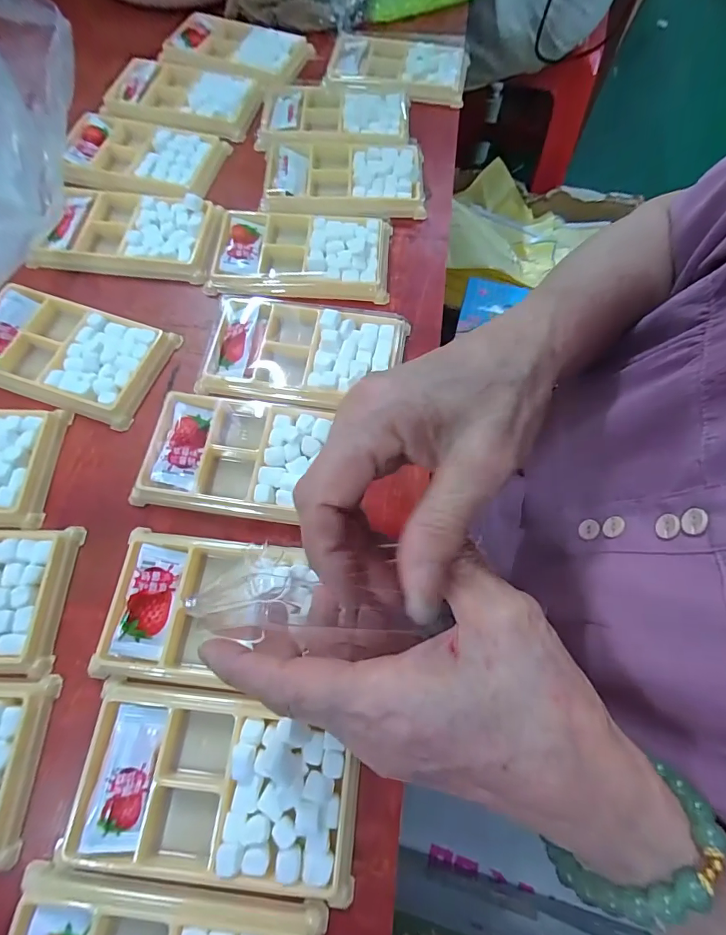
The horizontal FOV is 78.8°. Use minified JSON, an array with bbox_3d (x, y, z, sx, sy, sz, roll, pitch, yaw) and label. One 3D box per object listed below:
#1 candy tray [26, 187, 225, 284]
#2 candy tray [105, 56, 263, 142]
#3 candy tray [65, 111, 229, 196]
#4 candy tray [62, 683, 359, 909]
[{"bbox_3d":[-0.180,-0.185,0.349,0.133,0.024,0.076,5,68,1],"label":"candy tray"},{"bbox_3d":[-0.163,-0.342,0.407,0.129,0.020,0.079,14,68,4],"label":"candy tray"},{"bbox_3d":[-0.187,-0.264,0.378,0.124,0.021,0.078,13,68,4],"label":"candy tray"},{"bbox_3d":[-0.069,0.150,0.209,0.131,0.012,0.076,5,68,0],"label":"candy tray"}]

